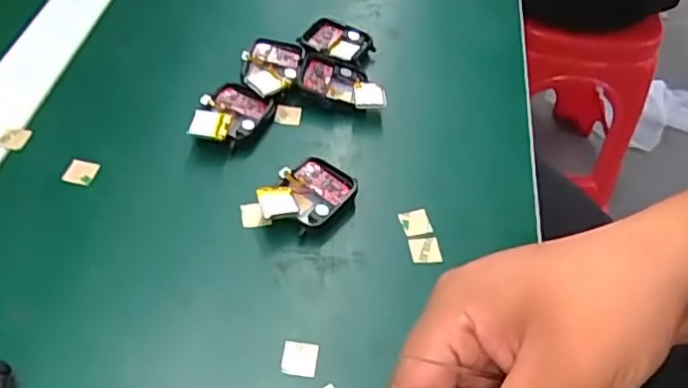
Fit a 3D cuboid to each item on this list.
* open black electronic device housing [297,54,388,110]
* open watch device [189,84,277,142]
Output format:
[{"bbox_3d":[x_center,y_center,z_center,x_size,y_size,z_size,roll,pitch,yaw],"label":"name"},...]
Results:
[{"bbox_3d":[-0.001,-0.070,0.404,0.055,0.017,0.041,9,49,3],"label":"open black electronic device housing"},{"bbox_3d":[-0.068,-0.045,0.374,0.037,0.020,0.049,19,50,11],"label":"open watch device"}]

